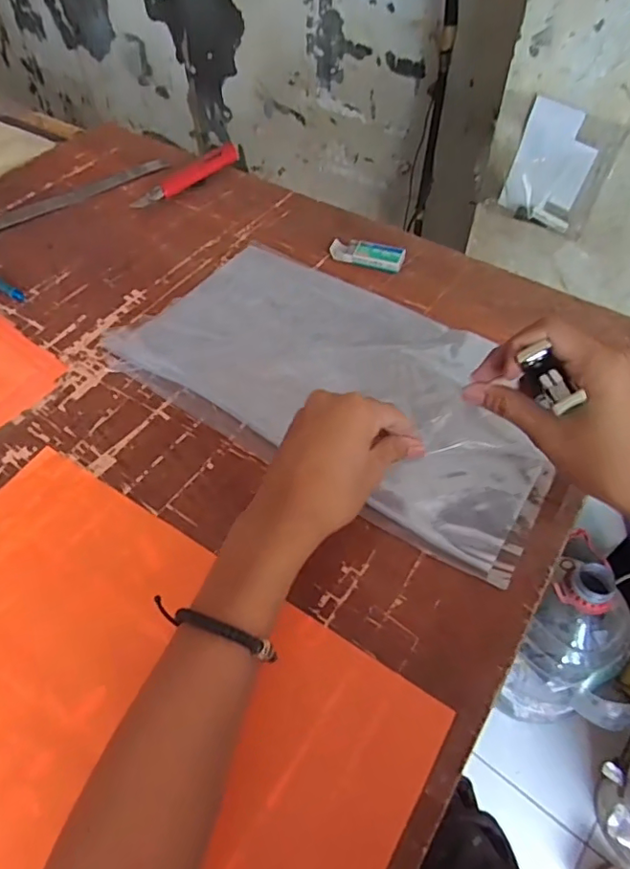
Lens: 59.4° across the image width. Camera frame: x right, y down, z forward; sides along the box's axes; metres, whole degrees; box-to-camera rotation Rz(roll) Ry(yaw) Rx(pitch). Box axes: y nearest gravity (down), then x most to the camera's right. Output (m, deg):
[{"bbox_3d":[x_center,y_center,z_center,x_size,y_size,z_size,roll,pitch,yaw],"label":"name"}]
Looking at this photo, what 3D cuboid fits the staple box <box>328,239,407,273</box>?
[{"bbox_3d":[0.056,-0.197,0.602,0.081,0.014,0.032,16,55,13],"label":"staple box"}]

